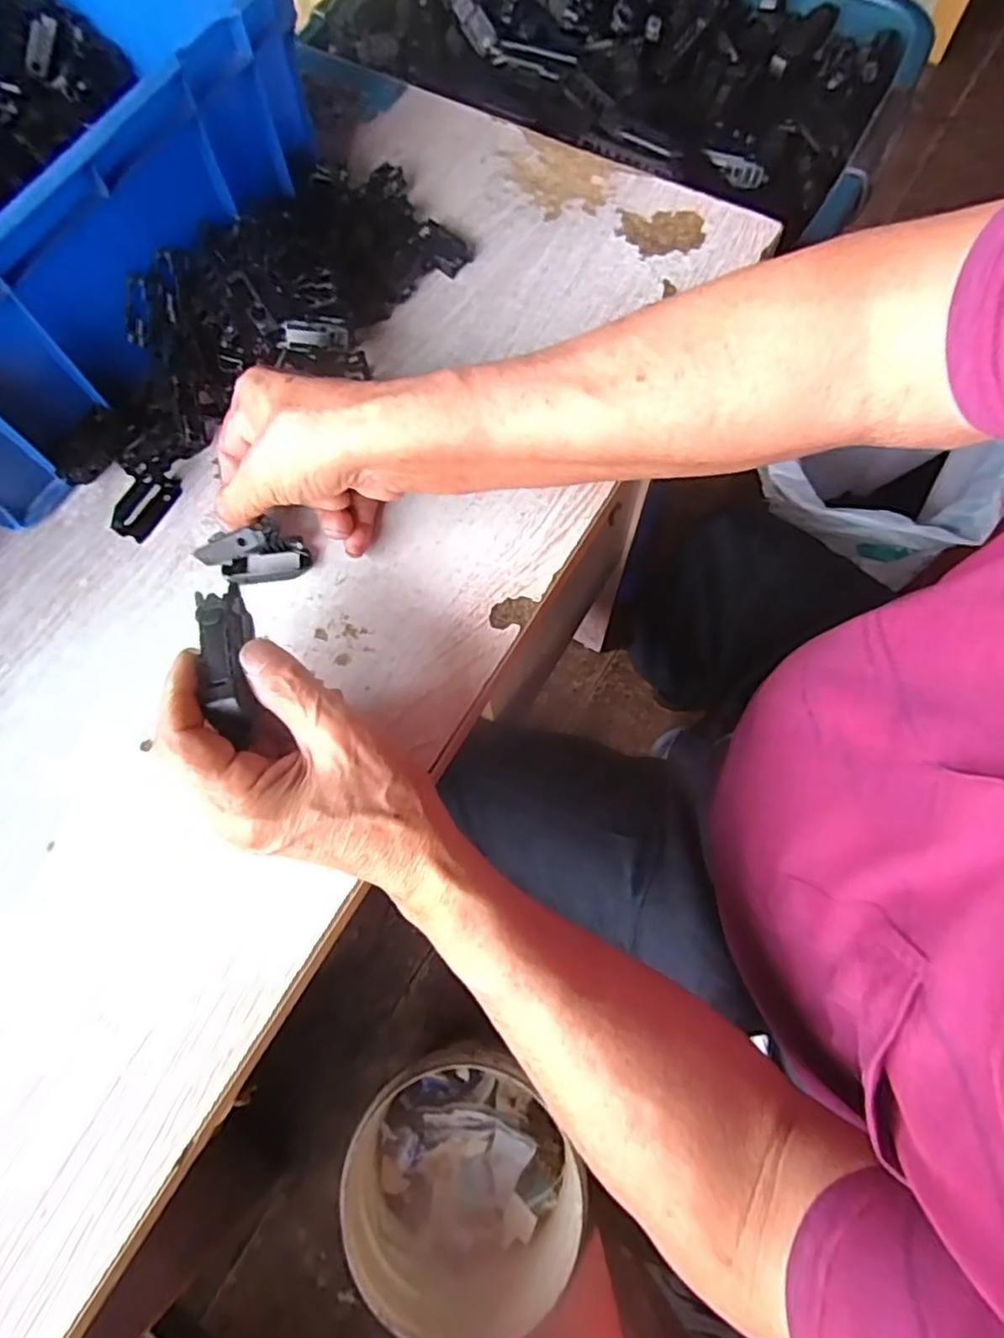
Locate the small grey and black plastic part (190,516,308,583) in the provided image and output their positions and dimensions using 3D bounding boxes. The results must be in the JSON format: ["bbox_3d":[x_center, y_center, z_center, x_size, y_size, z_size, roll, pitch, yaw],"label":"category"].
[{"bbox_3d":[-0.141,-0.065,0.370,0.056,0.030,0.025,-17,71,-4],"label":"small grey and black plastic part"}]

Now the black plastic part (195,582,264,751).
[{"bbox_3d":[-0.121,-0.002,0.293,0.020,0.014,0.072,-14,70,-3],"label":"black plastic part"}]

